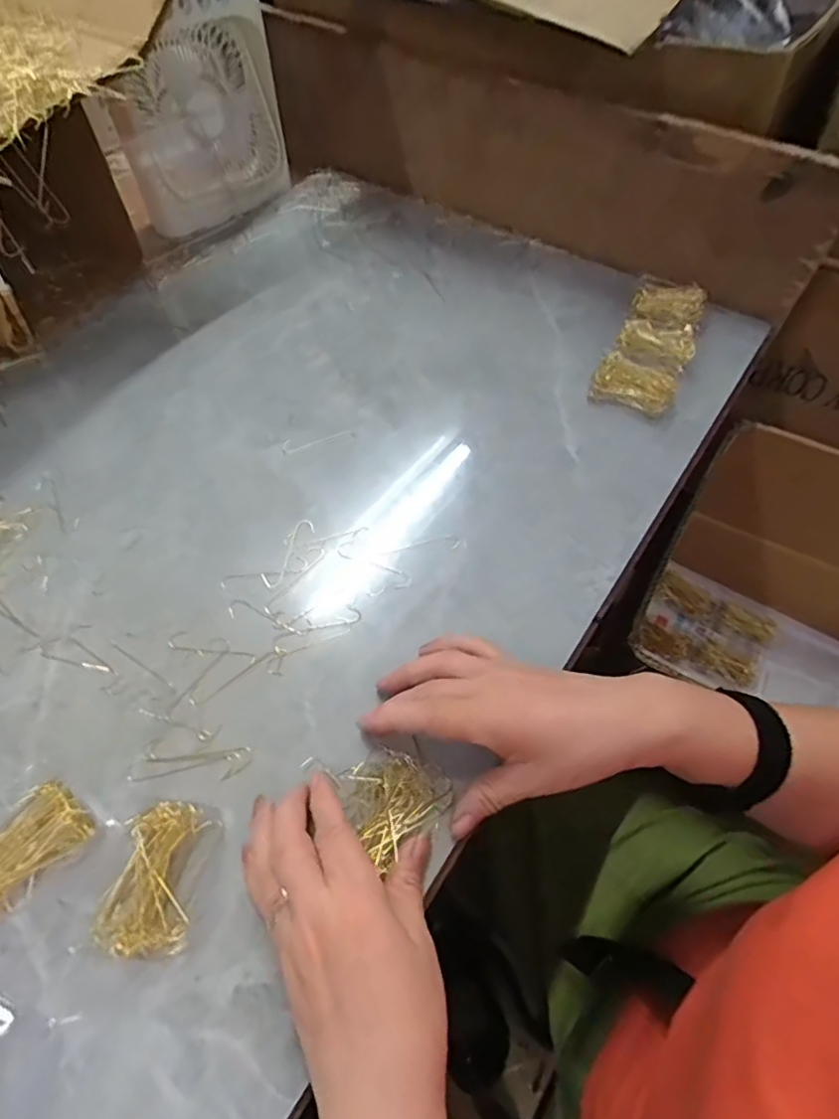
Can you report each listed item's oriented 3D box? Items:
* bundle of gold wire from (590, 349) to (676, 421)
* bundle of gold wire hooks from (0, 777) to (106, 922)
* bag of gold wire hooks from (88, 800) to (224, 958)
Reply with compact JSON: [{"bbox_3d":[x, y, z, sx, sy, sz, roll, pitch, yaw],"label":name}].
[{"bbox_3d":[0.197,-0.161,0.527,0.071,0.019,0.053,21,59,13],"label":"bundle of gold wire"},{"bbox_3d":[-0.221,0.162,0.316,0.046,0.015,0.075,34,63,20],"label":"bundle of gold wire hooks"},{"bbox_3d":[-0.143,0.171,0.312,0.052,0.016,0.072,7,57,5],"label":"bag of gold wire hooks"}]

